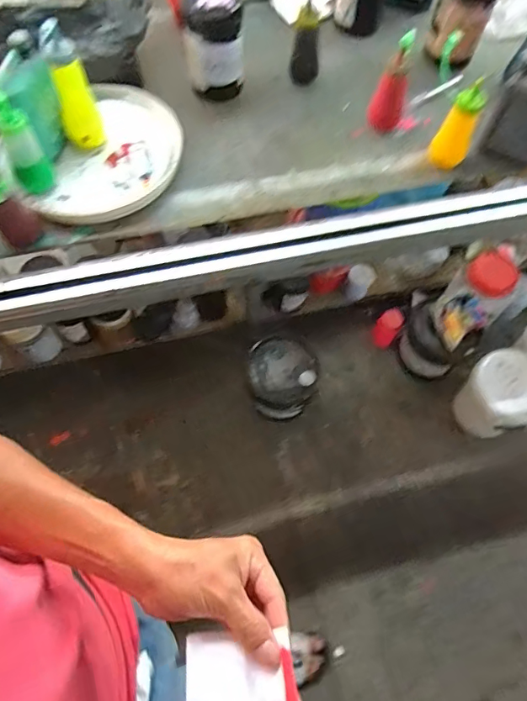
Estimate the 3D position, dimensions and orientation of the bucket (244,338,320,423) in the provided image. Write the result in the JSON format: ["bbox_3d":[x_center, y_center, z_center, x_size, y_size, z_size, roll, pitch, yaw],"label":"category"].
[{"bbox_3d":[0.051,0.102,1.409,0.199,0.283,0.183,1,65,-1],"label":"bucket"}]

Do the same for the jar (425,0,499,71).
[{"bbox_3d":[0.393,-0.659,0.935,0.101,0.185,0.083,22,66,9],"label":"jar"}]

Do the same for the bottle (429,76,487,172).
[{"bbox_3d":[0.335,-0.380,0.818,0.059,0.134,0.065,27,67,11],"label":"bottle"}]

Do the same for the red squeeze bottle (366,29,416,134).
[{"bbox_3d":[0.233,-0.478,0.863,0.058,0.162,0.067,18,65,7],"label":"red squeeze bottle"}]

